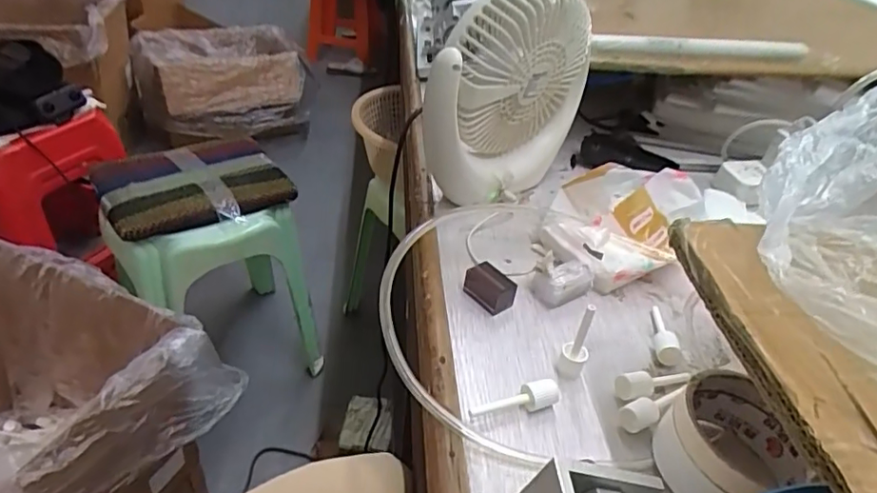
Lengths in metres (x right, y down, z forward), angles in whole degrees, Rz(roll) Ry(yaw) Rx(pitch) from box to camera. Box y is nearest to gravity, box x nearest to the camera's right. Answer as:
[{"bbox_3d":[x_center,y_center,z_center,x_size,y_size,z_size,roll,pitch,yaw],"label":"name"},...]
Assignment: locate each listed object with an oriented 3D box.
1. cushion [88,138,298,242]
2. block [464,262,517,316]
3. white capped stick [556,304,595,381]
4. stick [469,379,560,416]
[{"bbox_3d":[-0.461,-0.122,1.055,0.303,0.040,0.271,-21,44,-31],"label":"cushion"},{"bbox_3d":[0.041,0.034,0.476,0.026,0.025,0.043,-25,47,-35],"label":"block"},{"bbox_3d":[0.099,0.069,0.403,0.018,0.063,0.013,18,38,15],"label":"white capped stick"},{"bbox_3d":[0.054,0.107,0.386,0.070,0.014,0.015,-13,41,-24],"label":"stick"}]

